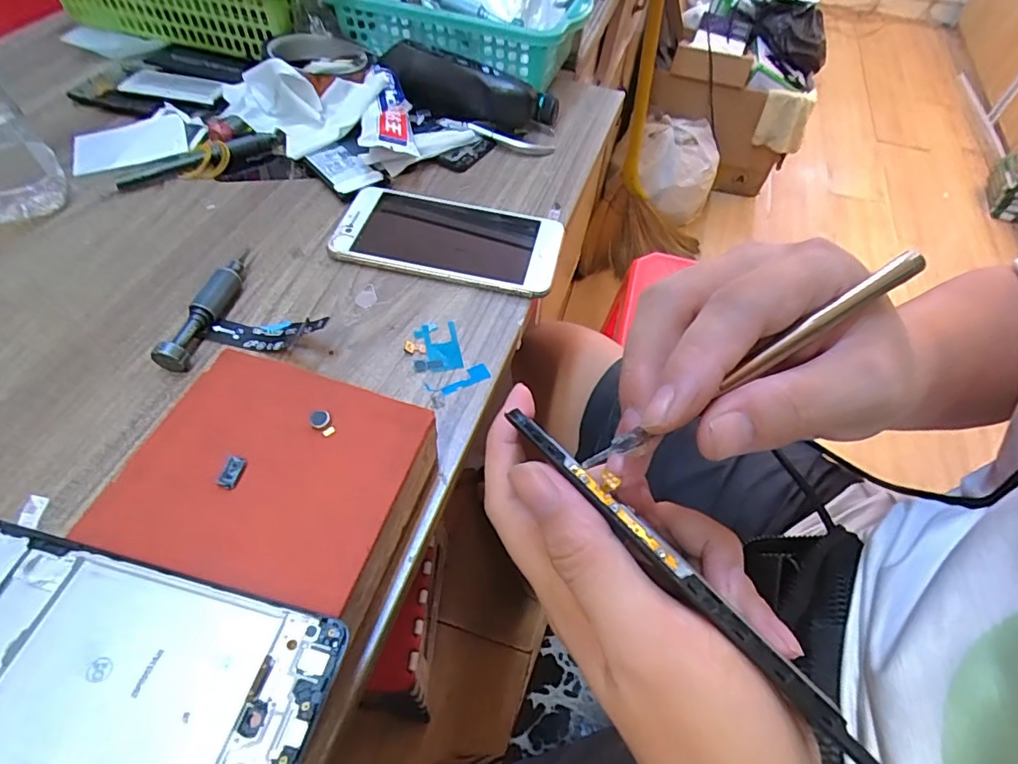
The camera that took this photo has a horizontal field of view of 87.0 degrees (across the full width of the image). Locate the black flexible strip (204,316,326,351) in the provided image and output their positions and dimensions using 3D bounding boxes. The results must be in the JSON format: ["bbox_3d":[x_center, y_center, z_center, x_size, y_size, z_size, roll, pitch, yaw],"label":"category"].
[{"bbox_3d":[-0.146,-0.029,0.321,0.073,0.011,0.021,1,54,-3],"label":"black flexible strip"}]

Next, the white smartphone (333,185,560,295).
[{"bbox_3d":[-0.042,-0.101,0.379,0.153,0.012,0.078,10,54,4],"label":"white smartphone"}]

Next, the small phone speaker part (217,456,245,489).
[{"bbox_3d":[-0.118,0.038,0.228,0.007,0.004,0.014,10,54,3],"label":"small phone speaker part"}]

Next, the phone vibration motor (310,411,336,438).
[{"bbox_3d":[-0.086,0.019,0.246,0.009,0.005,0.013,-25,59,-21],"label":"phone vibration motor"}]

